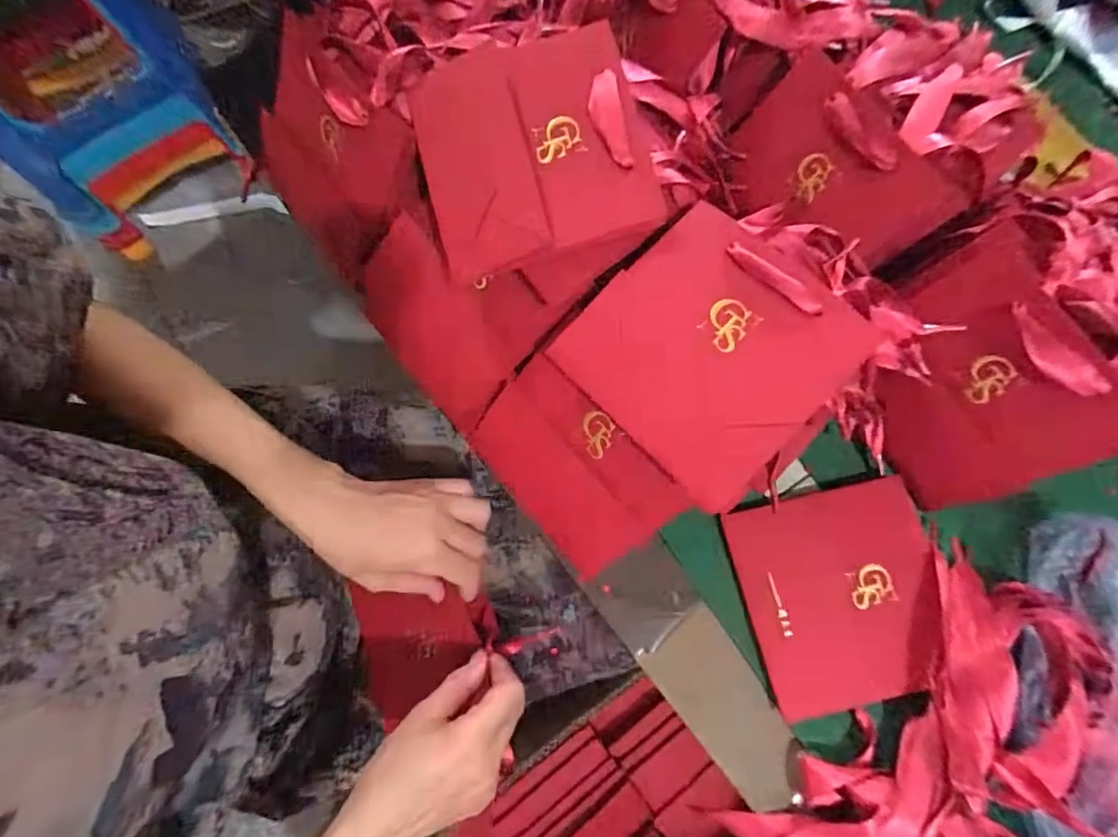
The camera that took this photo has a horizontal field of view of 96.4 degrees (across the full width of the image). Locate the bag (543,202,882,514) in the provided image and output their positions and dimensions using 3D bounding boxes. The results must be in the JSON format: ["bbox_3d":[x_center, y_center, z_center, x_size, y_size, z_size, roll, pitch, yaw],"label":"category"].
[{"bbox_3d":[0.092,-0.040,0.311,0.141,0.022,0.144,-45,81,5],"label":"bag"}]

